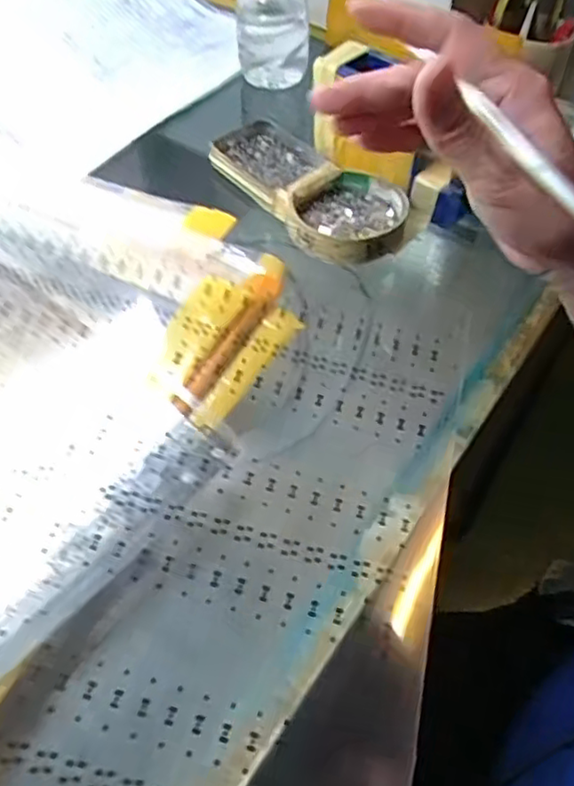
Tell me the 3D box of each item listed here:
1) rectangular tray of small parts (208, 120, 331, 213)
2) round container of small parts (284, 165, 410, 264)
[{"bbox_3d":[-0.017,-0.188,0.524,0.071,0.023,0.099,-35,60,-22],"label":"rectangular tray of small parts"},{"bbox_3d":[0.044,-0.130,0.477,0.085,0.025,0.083,0,53,0],"label":"round container of small parts"}]

